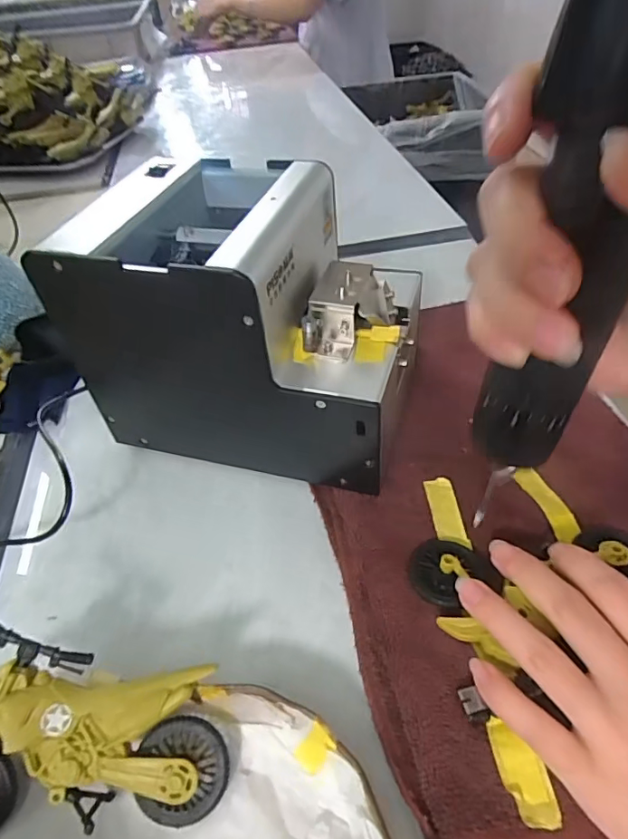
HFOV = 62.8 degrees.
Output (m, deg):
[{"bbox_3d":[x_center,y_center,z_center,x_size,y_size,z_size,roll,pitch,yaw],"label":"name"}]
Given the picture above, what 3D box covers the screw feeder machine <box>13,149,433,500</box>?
[{"bbox_3d":[-0.034,-0.062,0.312,0.178,0.135,0.123,10,47,14],"label":"screw feeder machine"}]

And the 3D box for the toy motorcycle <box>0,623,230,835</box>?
[{"bbox_3d":[-0.093,0.130,0.211,0.113,0.025,0.073,10,83,-8],"label":"toy motorcycle"}]

